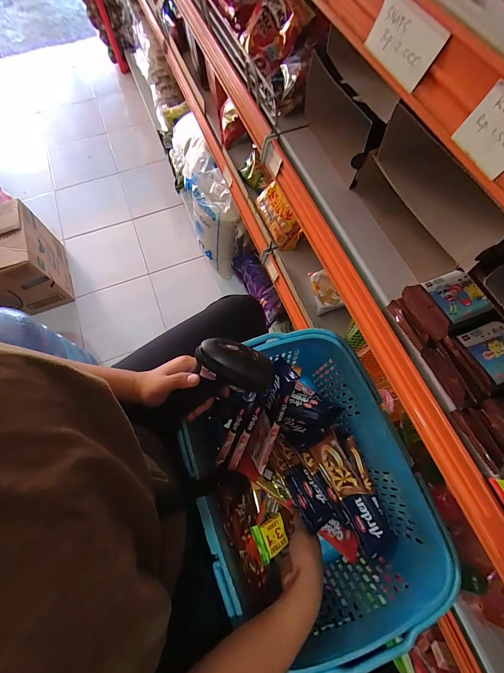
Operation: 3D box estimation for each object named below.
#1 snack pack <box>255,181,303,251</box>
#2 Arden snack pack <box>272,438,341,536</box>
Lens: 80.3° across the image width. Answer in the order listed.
[{"bbox_3d":[0.063,-0.258,0.639,0.043,0.070,0.139,-12,73,-38],"label":"snack pack"},{"bbox_3d":[0.085,0.236,0.490,0.061,0.021,0.140,-26,70,-8],"label":"Arden snack pack"}]

